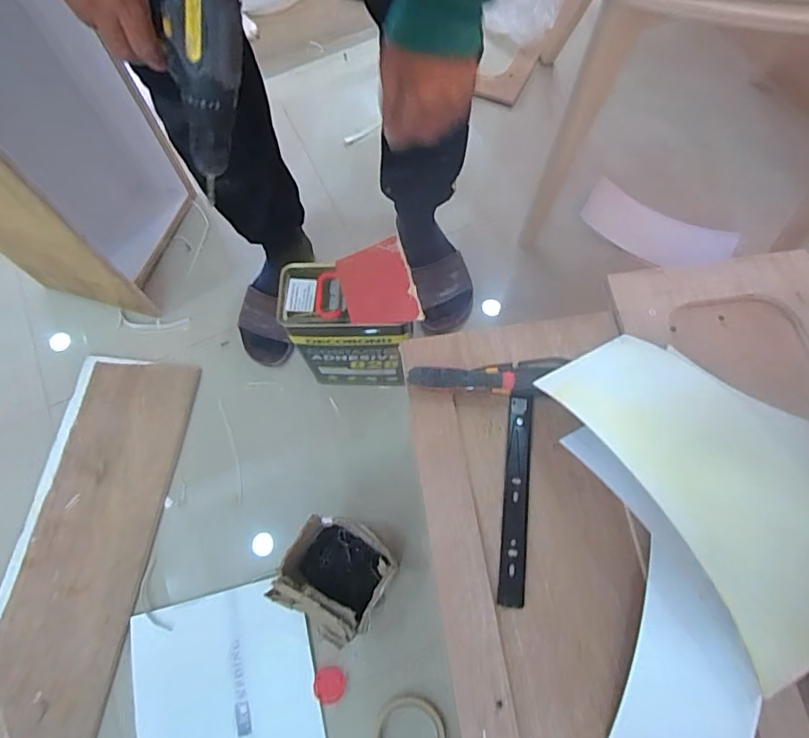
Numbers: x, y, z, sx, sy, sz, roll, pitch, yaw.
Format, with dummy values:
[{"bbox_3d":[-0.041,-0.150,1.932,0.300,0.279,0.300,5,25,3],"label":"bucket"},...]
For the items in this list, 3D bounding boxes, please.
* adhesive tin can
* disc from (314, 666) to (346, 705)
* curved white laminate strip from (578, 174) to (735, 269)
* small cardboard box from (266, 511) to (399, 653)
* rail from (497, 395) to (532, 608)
[{"bbox_3d":[-0.077,-0.053,0.720,0.164,0.228,0.088,4,70,5],"label":"adhesive tin can"},{"bbox_3d":[-0.101,0.426,0.676,0.041,0.005,0.043,-1,70,3],"label":"disc"},{"bbox_3d":[0.437,-0.242,0.885,0.249,0.011,0.099,31,88,14],"label":"curved white laminate strip"},{"bbox_3d":[-0.092,0.283,0.686,0.132,0.103,0.140,23,73,11],"label":"small cardboard box"},{"bbox_3d":[0.114,0.128,0.511,0.024,0.010,0.207,6,70,5],"label":"rail"}]

